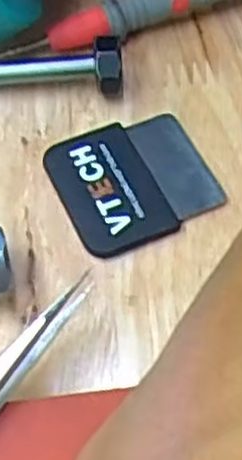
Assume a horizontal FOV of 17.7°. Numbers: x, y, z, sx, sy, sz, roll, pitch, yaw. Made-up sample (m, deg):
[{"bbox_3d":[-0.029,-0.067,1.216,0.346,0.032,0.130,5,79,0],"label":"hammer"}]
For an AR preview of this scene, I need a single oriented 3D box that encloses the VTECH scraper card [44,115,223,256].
[{"bbox_3d":[0.004,-0.014,0.215,0.041,0.005,0.039,-22,59,-12],"label":"VTECH scraper card"}]

